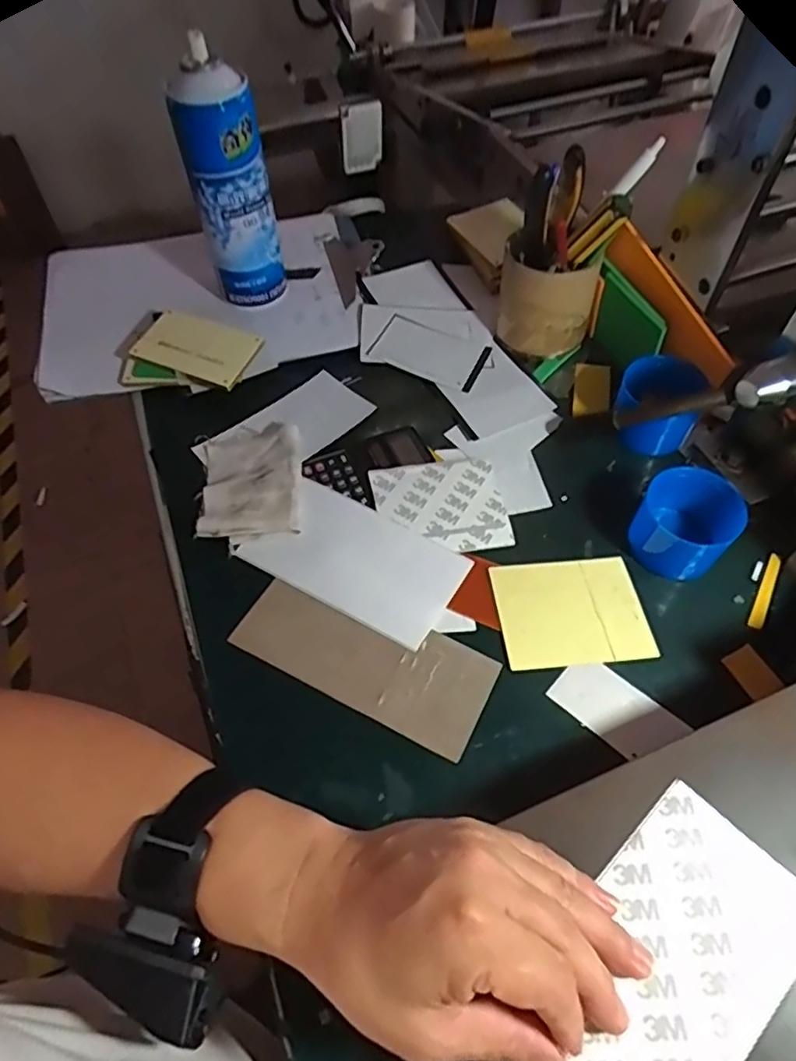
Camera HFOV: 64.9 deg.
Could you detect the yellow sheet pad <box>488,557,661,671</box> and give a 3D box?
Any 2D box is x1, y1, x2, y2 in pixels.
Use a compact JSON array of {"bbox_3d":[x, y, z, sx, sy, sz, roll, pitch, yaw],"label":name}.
[{"bbox_3d":[0.119,0.055,0.433,0.100,0.004,0.077,-5,56,-2],"label":"yellow sheet pad"}]

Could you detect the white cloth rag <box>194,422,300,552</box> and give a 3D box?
[{"bbox_3d":[-0.114,-0.043,0.487,0.075,0.016,0.111,-5,56,-2],"label":"white cloth rag"}]

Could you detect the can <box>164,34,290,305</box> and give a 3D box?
[{"bbox_3d":[-0.138,-0.285,0.529,0.060,0.199,0.055,-16,58,-10],"label":"can"}]

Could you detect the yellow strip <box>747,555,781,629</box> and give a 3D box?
[{"bbox_3d":[0.258,0.043,0.439,0.010,0.004,0.064,26,61,17],"label":"yellow strip"}]

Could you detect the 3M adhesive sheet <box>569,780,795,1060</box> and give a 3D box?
[{"bbox_3d":[0.115,0.194,0.274,0.147,0.004,0.080,-40,62,-19],"label":"3M adhesive sheet"}]

